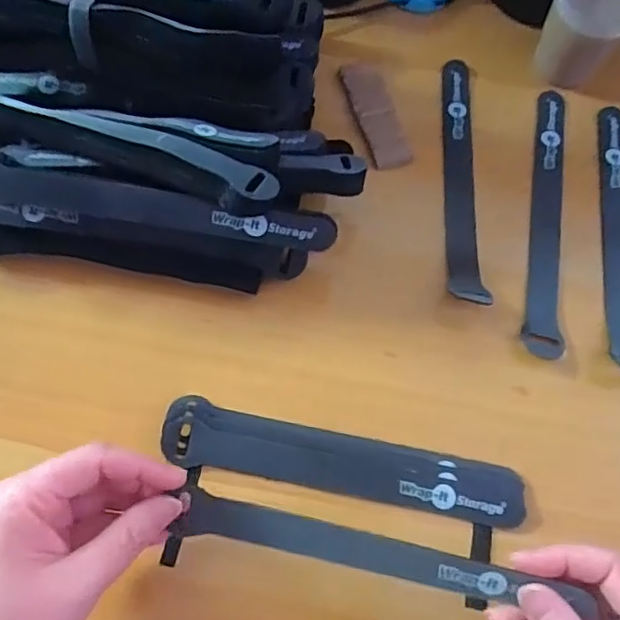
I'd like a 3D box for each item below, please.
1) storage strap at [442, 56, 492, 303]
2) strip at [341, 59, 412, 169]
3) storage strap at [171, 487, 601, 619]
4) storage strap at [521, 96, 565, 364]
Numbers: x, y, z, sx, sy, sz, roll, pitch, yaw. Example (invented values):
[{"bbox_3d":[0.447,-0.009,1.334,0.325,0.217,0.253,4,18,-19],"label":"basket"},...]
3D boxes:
[{"bbox_3d":[0.102,-0.095,0.374,0.021,0.017,0.201,4,67,0],"label":"storage strap"},{"bbox_3d":[0.046,-0.142,0.401,0.030,0.004,0.096,-11,68,-7],"label":"strip"},{"bbox_3d":[0.036,0.117,0.266,0.181,0.009,0.017,7,66,17],"label":"storage strap"},{"bbox_3d":[0.156,-0.065,0.368,0.023,0.004,0.202,11,67,2],"label":"storage strap"}]

